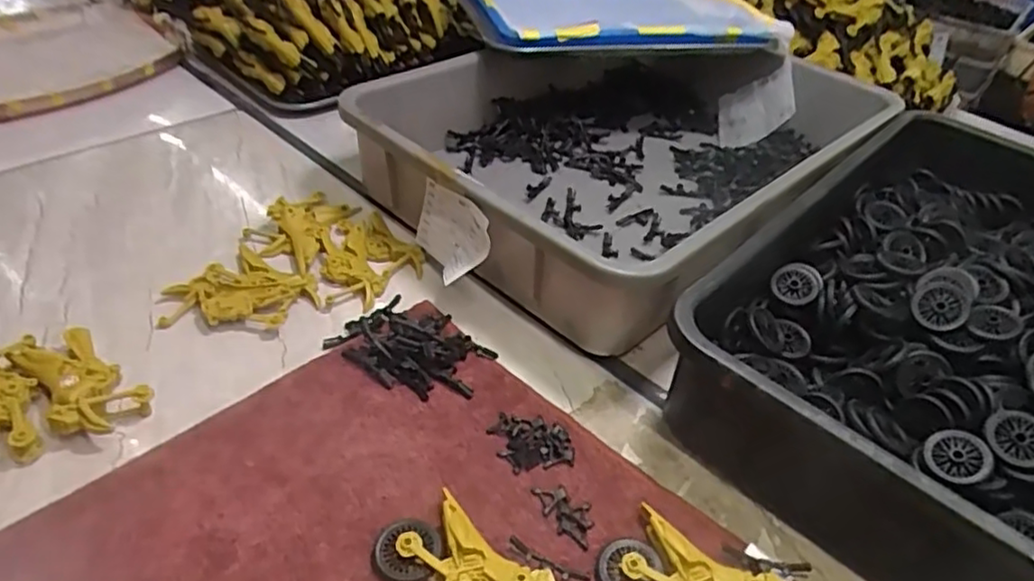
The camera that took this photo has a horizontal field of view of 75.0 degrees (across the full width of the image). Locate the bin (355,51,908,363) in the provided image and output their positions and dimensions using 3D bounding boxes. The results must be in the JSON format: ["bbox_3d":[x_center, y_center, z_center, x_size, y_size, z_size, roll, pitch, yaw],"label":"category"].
[{"bbox_3d":[0.108,-0.146,0.682,0.359,0.103,0.483,35,47,29],"label":"bin"}]

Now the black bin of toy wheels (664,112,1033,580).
[{"bbox_3d":[0.376,0.028,0.518,0.356,0.097,0.509,34,47,28],"label":"black bin of toy wheels"}]

